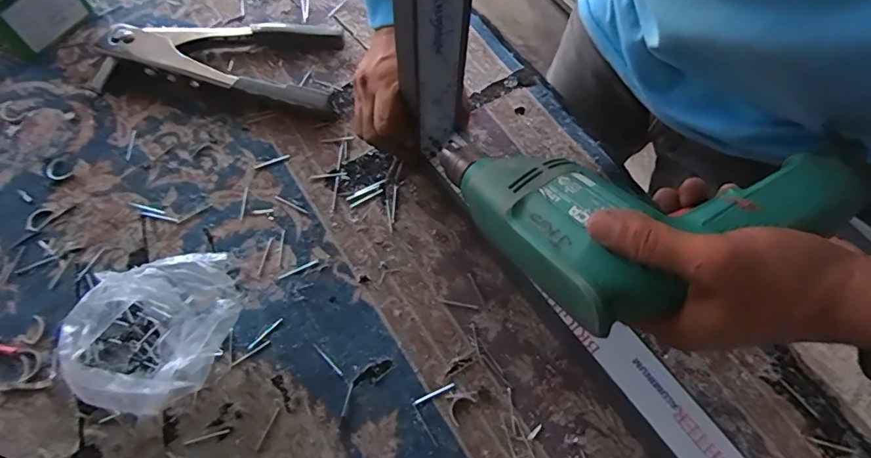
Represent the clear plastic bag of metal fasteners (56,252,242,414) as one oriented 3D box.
[{"bbox_3d":[-0.222,0.081,0.384,0.128,0.061,0.113,-2,67,-2],"label":"clear plastic bag of metal fasteners"}]

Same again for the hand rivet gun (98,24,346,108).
[{"bbox_3d":[-0.223,-0.187,0.518,0.235,0.029,0.112,6,67,1],"label":"hand rivet gun"}]

